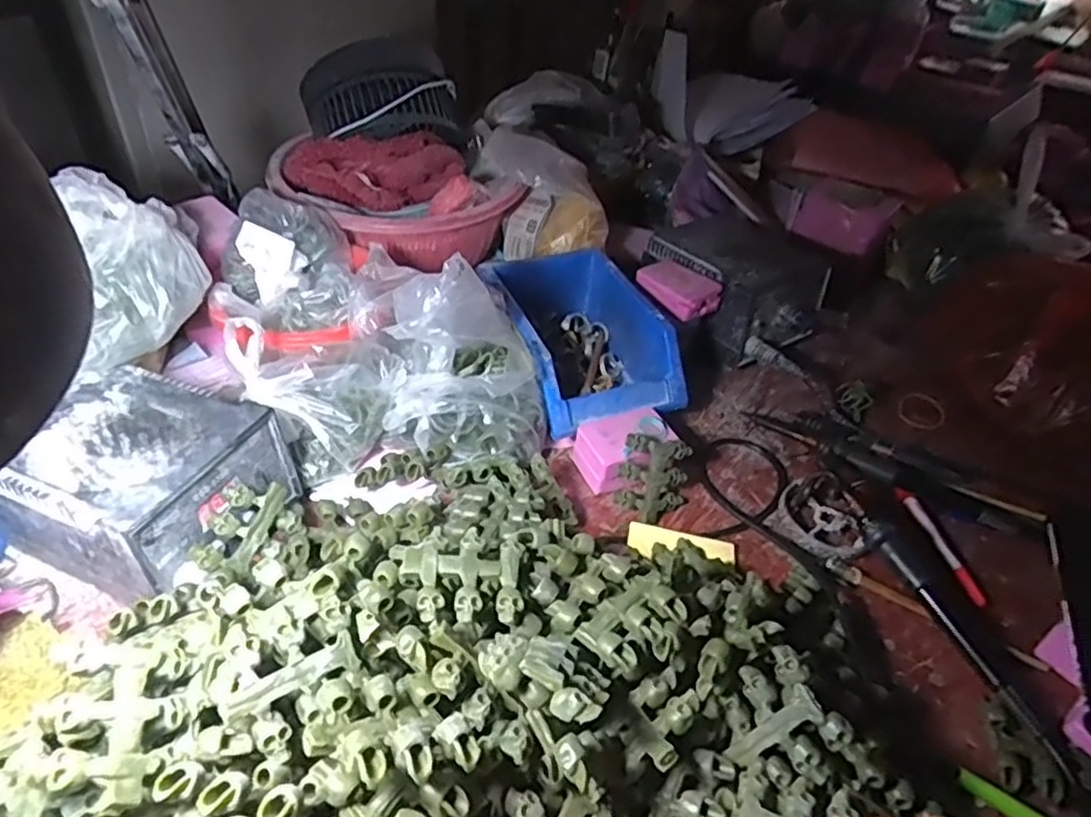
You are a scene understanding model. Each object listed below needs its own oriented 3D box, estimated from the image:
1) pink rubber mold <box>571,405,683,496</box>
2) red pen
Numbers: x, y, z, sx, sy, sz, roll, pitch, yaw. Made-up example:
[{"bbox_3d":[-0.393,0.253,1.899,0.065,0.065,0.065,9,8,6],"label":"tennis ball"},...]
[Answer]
[{"bbox_3d":[0.062,0.028,0.535,0.072,0.034,0.062,-17,47,-24],"label":"pink rubber mold"},{"bbox_3d":[0.295,0.101,0.512,0.013,0.012,0.101,-4,43,-12],"label":"red pen"}]

